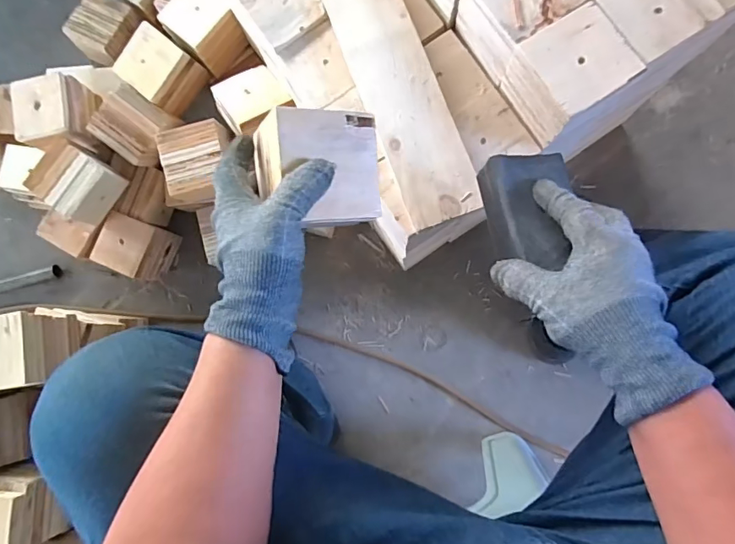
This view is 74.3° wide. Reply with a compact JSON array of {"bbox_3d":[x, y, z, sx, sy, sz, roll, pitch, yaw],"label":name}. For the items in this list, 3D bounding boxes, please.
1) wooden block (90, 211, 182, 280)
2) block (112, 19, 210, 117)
[{"bbox_3d":[-0.399,-0.041,0.848,0.096,0.095,0.090,22,87,7],"label":"wooden block"},{"bbox_3d":[-0.331,-0.319,0.778,0.095,0.083,0.095,35,88,8],"label":"block"}]

